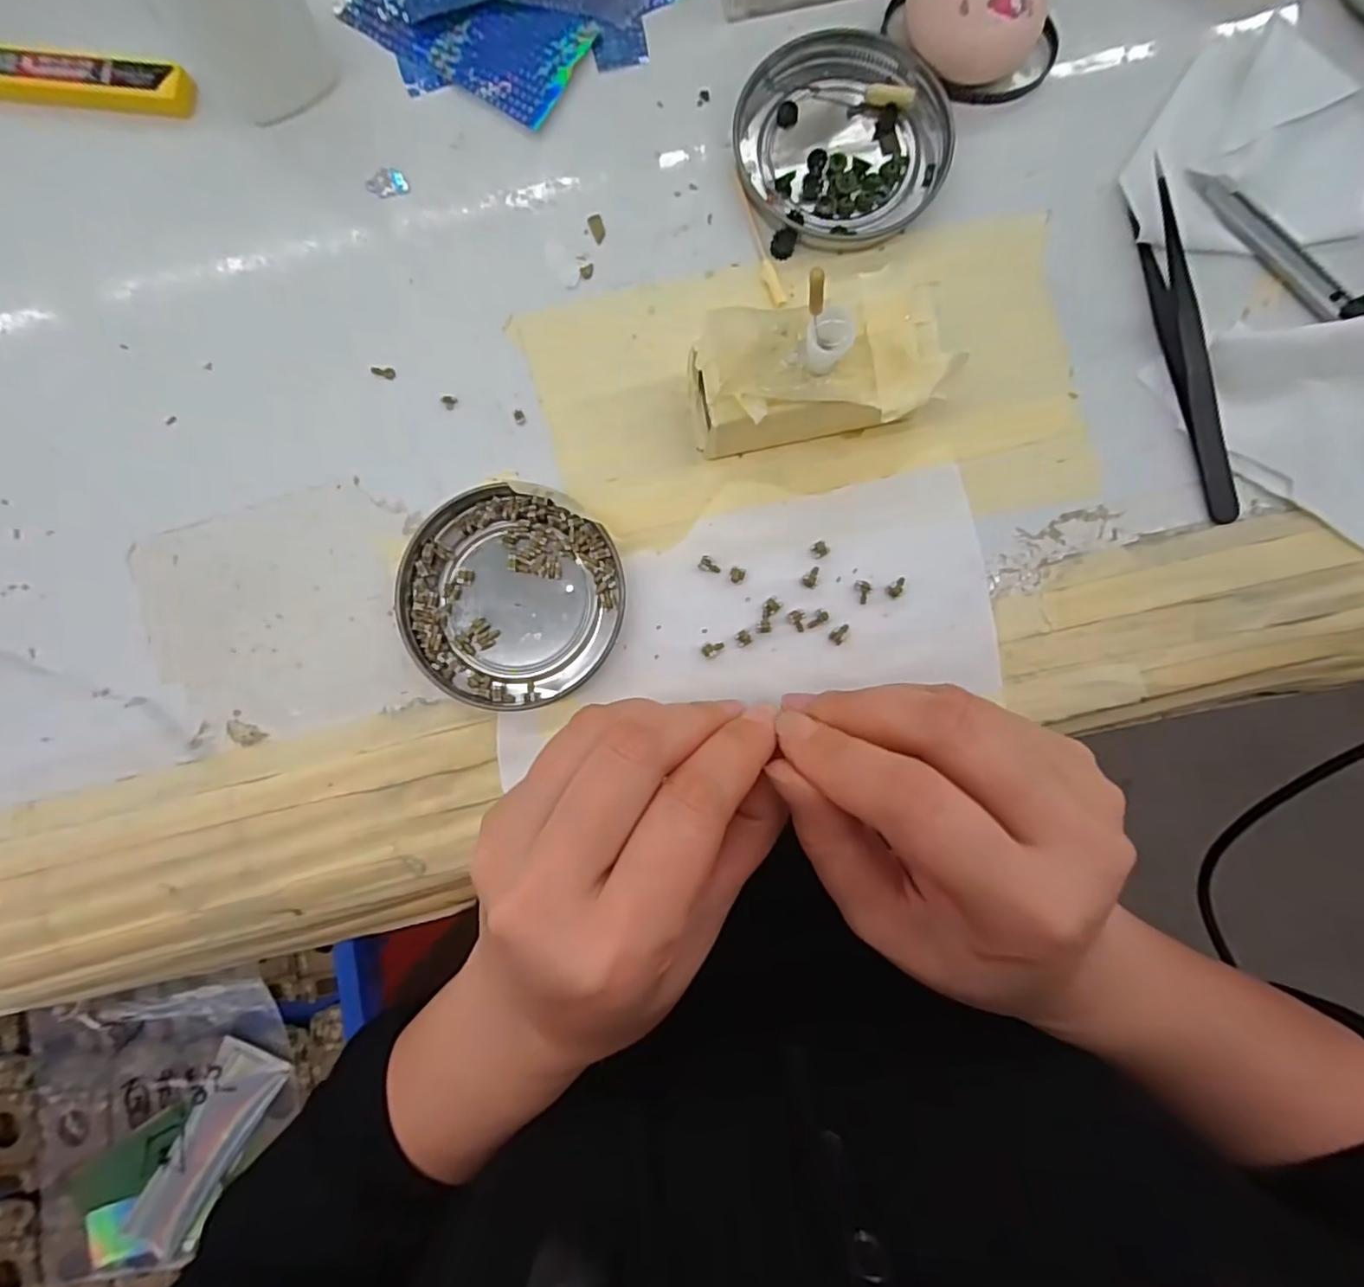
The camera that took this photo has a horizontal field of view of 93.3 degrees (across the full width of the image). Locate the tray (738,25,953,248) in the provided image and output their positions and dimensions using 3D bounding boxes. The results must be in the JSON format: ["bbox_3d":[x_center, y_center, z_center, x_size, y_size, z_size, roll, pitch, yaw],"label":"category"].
[{"bbox_3d":[0.060,-0.191,0.242,0.074,0.008,0.079,0,87,1],"label":"tray"}]

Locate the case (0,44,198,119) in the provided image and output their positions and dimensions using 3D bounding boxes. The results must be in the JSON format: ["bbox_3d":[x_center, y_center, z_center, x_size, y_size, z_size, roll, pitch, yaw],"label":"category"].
[{"bbox_3d":[-0.238,-0.213,0.244,0.101,0.011,0.018,5,87,1],"label":"case"}]

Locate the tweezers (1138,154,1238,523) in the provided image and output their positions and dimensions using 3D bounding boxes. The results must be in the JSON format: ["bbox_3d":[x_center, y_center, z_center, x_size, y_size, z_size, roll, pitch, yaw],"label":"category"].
[{"bbox_3d":[0.184,-0.106,0.232,0.010,0.013,0.123,-14,87,0],"label":"tweezers"}]

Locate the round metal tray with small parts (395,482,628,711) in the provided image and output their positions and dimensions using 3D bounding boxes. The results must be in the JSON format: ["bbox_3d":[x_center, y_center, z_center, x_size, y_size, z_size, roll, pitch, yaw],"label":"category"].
[{"bbox_3d":[-0.062,-0.017,0.234,0.078,0.009,0.077,0,87,1],"label":"round metal tray with small parts"}]

